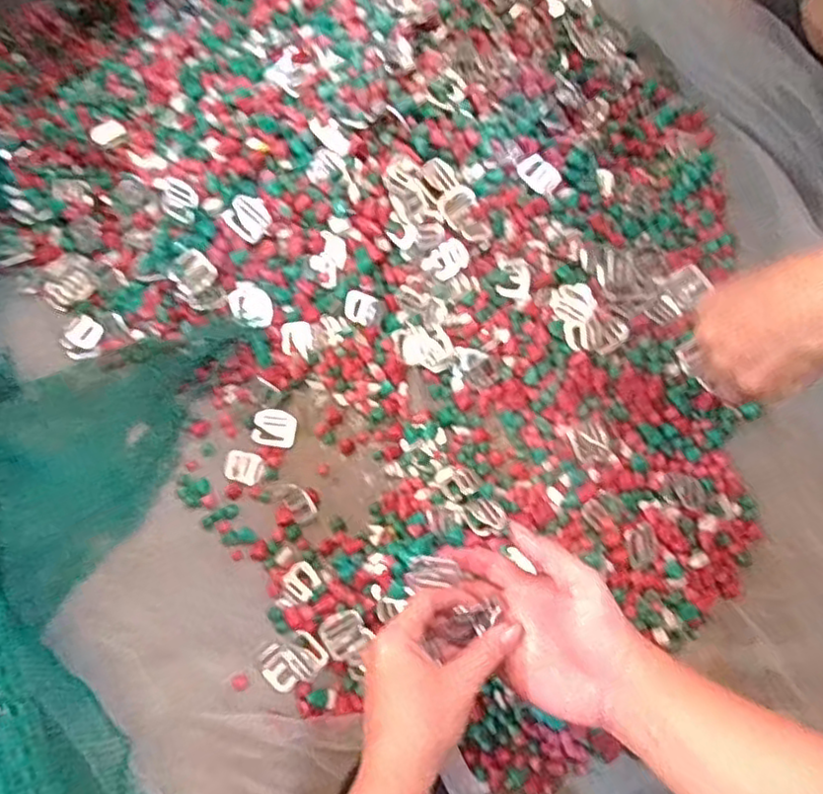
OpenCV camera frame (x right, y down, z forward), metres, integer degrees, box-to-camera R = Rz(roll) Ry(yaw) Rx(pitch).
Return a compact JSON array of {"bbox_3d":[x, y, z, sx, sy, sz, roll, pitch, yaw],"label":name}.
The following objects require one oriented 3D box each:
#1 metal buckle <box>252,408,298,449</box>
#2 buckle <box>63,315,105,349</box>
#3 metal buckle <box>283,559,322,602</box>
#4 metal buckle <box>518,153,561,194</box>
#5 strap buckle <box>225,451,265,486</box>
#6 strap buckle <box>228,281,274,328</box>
[{"bbox_3d":[-0.119,0.027,0.583,0.037,0.005,0.033,8,74,2],"label":"metal buckle"},{"bbox_3d":[-0.292,-0.058,0.597,0.032,0.004,0.027,29,76,8],"label":"buckle"},{"bbox_3d":[-0.087,0.147,0.535,0.026,0.005,0.025,40,78,10],"label":"metal buckle"},{"bbox_3d":[0.115,-0.200,0.598,0.038,0.004,0.028,37,90,-12],"label":"metal buckle"},{"bbox_3d":[-0.144,0.060,0.572,0.033,0.004,0.025,17,75,5],"label":"strap buckle"},{"bbox_3d":[-0.141,-0.081,0.585,0.042,0.010,0.033,32,77,9],"label":"strap buckle"}]

